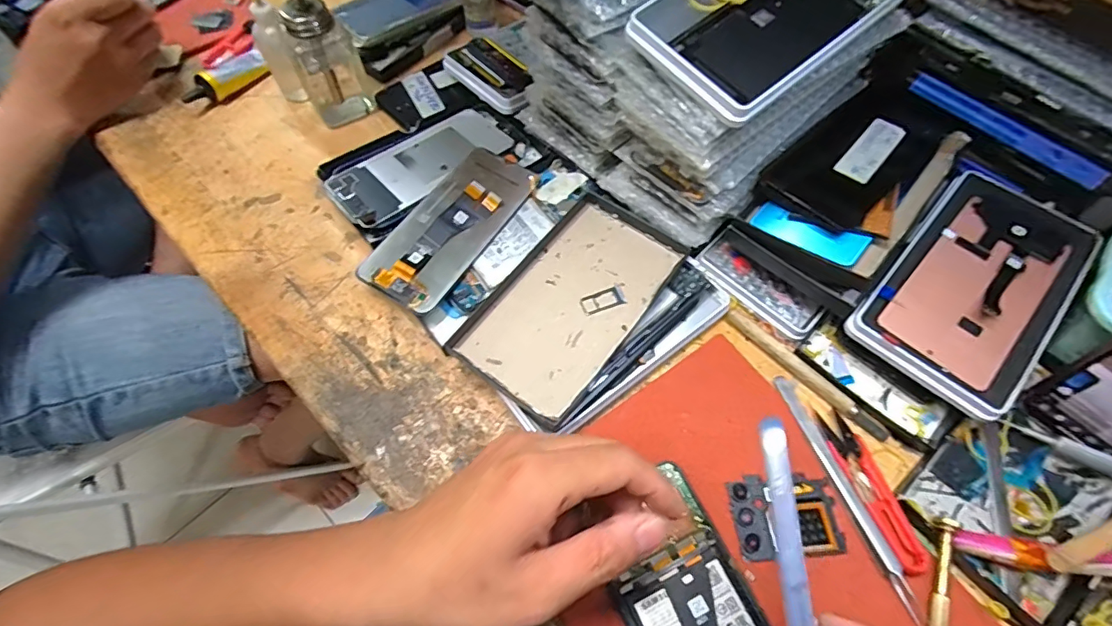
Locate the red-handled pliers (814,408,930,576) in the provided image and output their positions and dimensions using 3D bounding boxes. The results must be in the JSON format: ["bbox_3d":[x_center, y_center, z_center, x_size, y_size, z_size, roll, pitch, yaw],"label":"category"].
[{"bbox_3d":[0.201,0.110,0.318,0.025,0.006,0.099,-15,63,-8],"label":"red-handled pliers"}]

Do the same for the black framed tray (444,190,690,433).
[{"bbox_3d":[0.014,-0.010,0.371,0.095,0.022,0.173,33,67,16],"label":"black framed tray"}]

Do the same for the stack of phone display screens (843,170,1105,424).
[{"bbox_3d":[0.297,-0.023,0.355,0.101,0.011,0.187,39,70,20],"label":"stack of phone display screens"}]

